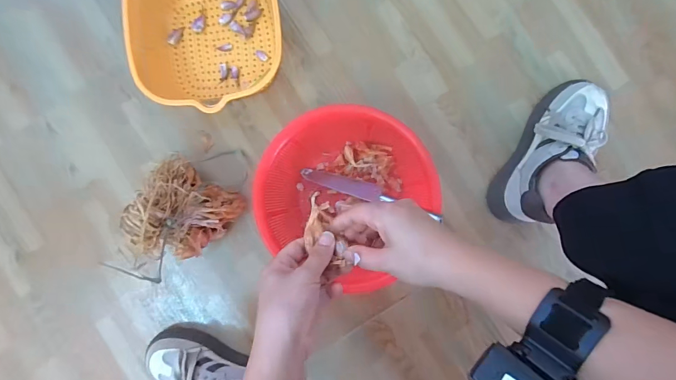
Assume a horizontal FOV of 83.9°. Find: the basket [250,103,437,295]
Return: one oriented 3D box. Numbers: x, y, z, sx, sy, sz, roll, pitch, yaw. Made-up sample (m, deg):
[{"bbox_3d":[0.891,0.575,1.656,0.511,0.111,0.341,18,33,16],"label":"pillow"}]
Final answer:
[{"bbox_3d":[0.011,0.001,0.578,0.239,0.085,0.243,0,90,4],"label":"basket"}]

